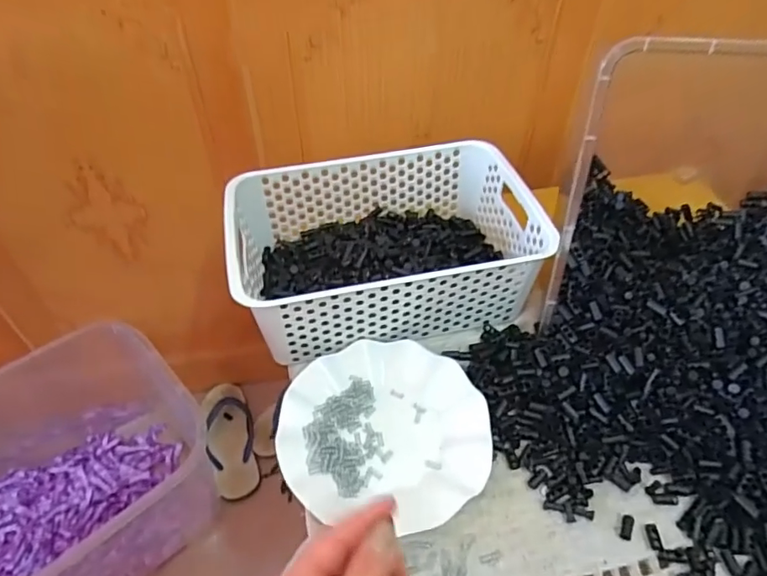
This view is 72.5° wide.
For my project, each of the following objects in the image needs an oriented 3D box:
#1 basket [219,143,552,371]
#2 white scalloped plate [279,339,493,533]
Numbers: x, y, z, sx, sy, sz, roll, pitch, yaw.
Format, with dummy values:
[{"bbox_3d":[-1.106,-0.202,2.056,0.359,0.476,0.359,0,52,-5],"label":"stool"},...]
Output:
[{"bbox_3d":[-0.002,-0.049,0.565,0.302,0.092,0.198,-10,48,-9],"label":"basket"},{"bbox_3d":[0.000,0.124,0.475,0.181,0.016,0.177,0,48,0],"label":"white scalloped plate"}]

